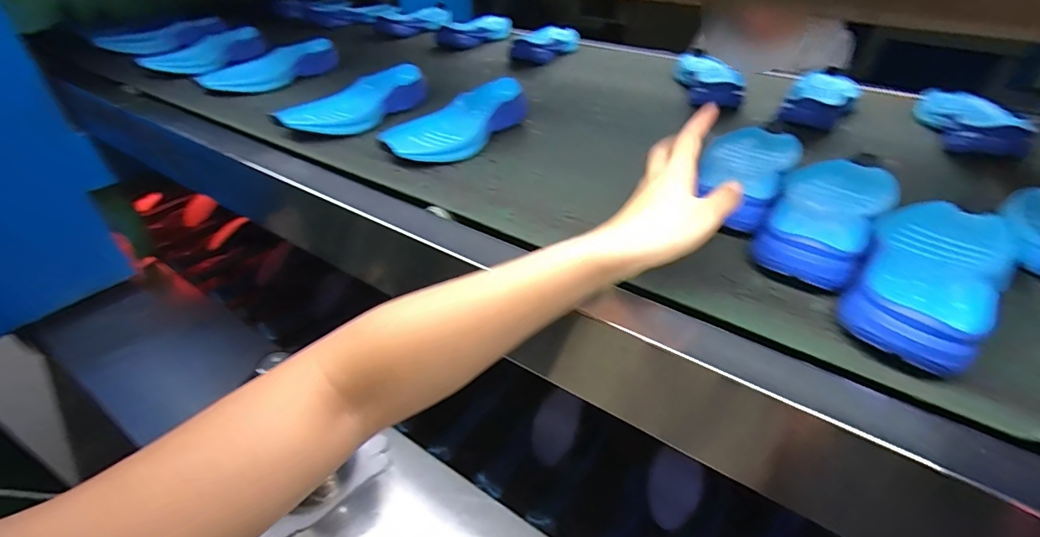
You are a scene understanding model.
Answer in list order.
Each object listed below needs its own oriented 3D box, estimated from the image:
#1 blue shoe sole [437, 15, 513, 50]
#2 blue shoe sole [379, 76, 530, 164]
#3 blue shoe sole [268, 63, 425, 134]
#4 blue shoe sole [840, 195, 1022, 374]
[{"bbox_3d":[-0.092,-0.521,1.033,0.081,0.039,0.208,28,45,28],"label":"blue shoe sole"},{"bbox_3d":[-0.079,-0.184,0.590,0.096,0.045,0.221,21,42,20],"label":"blue shoe sole"},{"bbox_3d":[-0.222,-0.223,0.637,0.087,0.043,0.224,21,42,20],"label":"blue shoe sole"},{"bbox_3d":[0.322,0.002,0.368,0.231,0.034,0.087,-28,48,-33],"label":"blue shoe sole"}]

